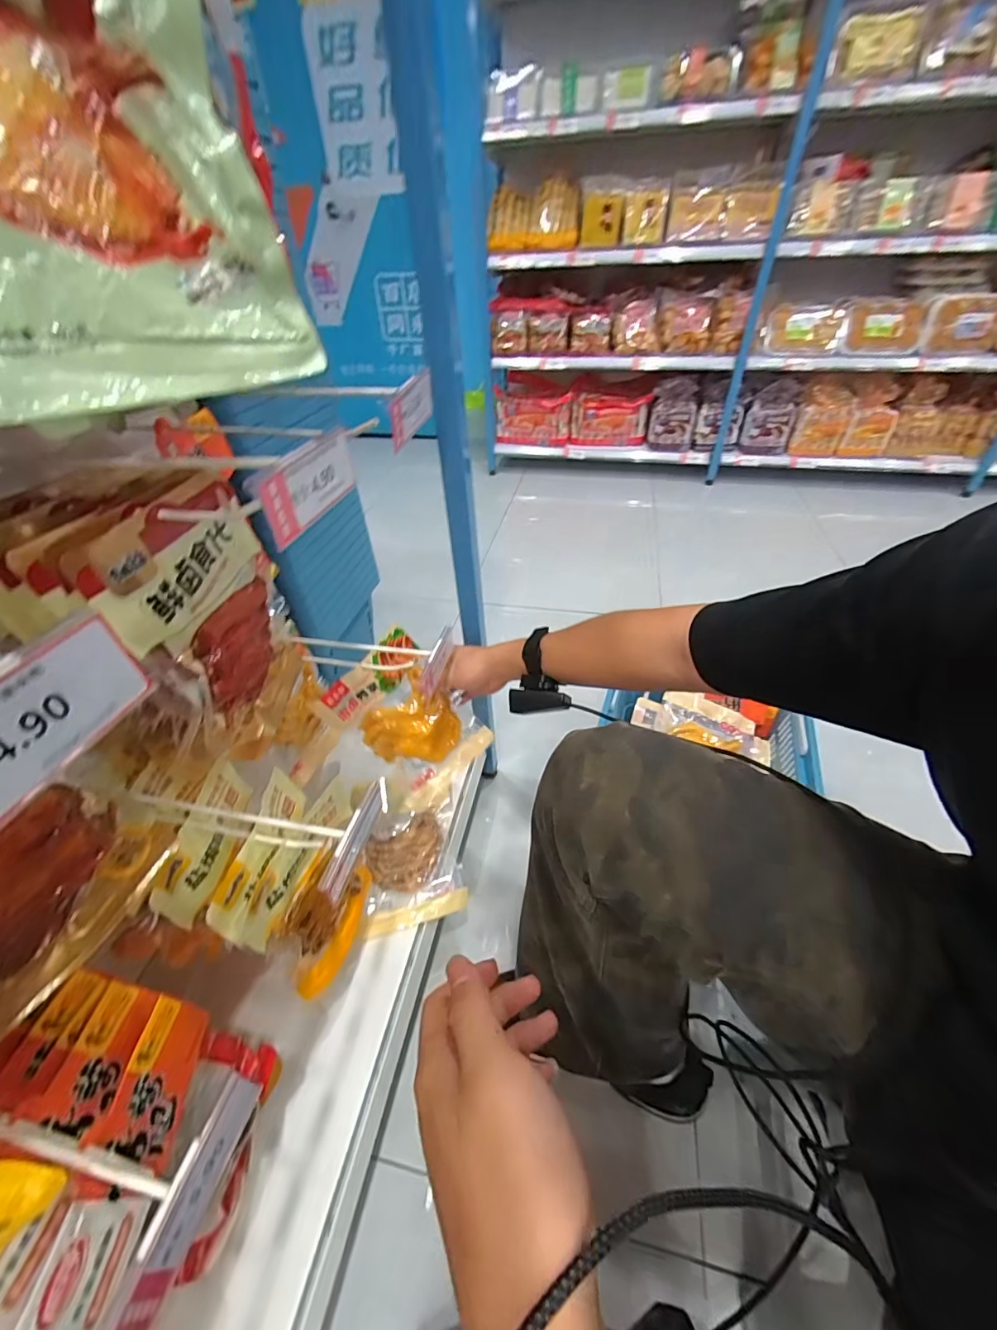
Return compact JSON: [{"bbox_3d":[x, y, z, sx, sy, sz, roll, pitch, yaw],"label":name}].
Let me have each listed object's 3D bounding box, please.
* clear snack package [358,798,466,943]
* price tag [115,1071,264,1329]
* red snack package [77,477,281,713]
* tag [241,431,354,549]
[{"bbox_3d":[-0.137,0.292,0.712,0.138,0.025,0.181,-14,43,-12],"label":"clear snack package"},{"bbox_3d":[-0.167,0.291,0.260,0.011,0.032,0.097,6,43,10],"label":"price tag"},{"bbox_3d":[-0.231,-0.049,0.382,0.030,0.158,0.142,0,42,4],"label":"red snack package"},{"bbox_3d":[-0.117,-0.113,0.293,0.006,0.039,0.098,8,43,12],"label":"tag"}]

